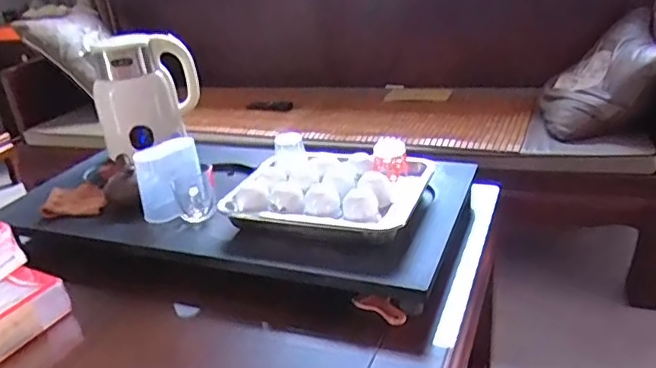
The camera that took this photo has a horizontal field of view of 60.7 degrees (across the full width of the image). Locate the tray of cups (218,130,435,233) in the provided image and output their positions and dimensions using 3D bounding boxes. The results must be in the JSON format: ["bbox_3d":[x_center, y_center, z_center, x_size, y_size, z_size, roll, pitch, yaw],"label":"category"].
[{"bbox_3d":[-0.001,0.000,0.865,0.268,0.079,0.207,5,29,20],"label":"tray of cups"}]

